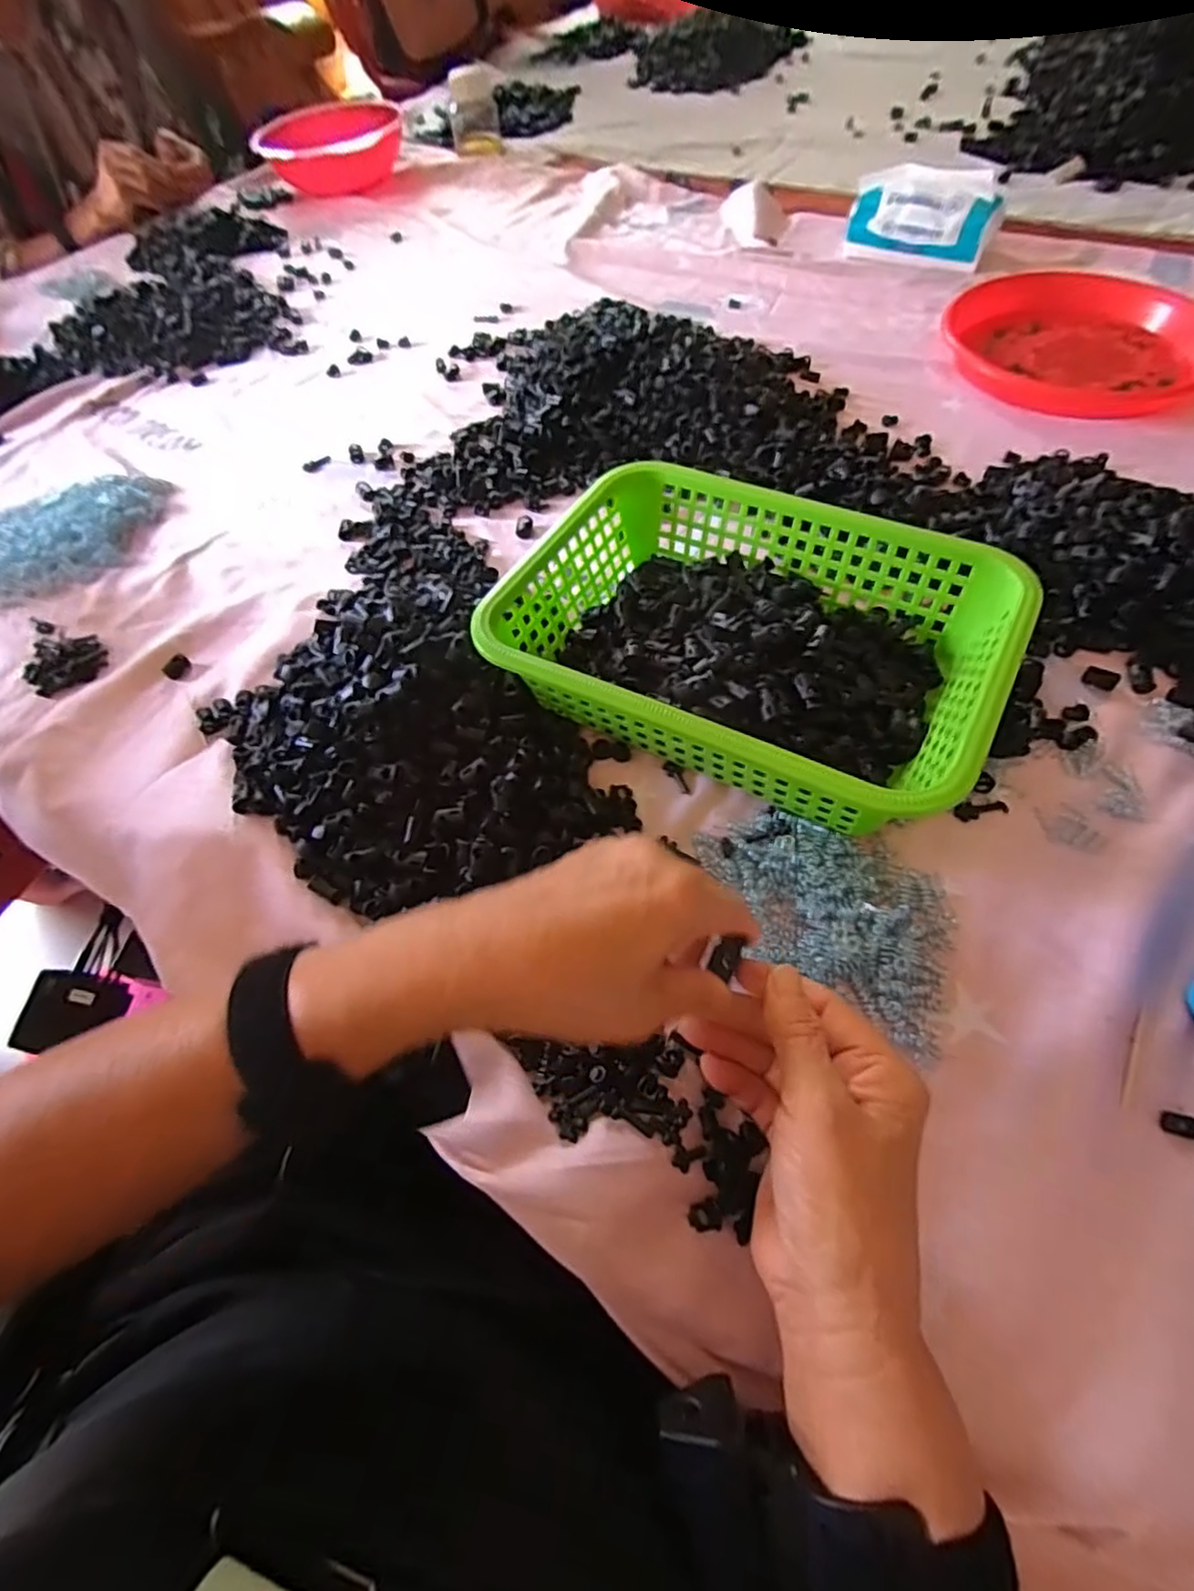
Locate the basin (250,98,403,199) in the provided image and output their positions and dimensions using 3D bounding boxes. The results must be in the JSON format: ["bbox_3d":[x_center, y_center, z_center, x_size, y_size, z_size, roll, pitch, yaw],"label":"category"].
[{"bbox_3d":[-0.428,-1.050,1.077,0.228,0.074,0.202,-11,59,-2],"label":"basin"}]

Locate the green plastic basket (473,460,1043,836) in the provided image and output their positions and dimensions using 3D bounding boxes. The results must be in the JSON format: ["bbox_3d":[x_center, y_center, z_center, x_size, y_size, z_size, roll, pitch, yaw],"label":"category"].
[{"bbox_3d":[0.098,-0.101,0.439,0.295,0.083,0.207,25,64,18],"label":"green plastic basket"}]

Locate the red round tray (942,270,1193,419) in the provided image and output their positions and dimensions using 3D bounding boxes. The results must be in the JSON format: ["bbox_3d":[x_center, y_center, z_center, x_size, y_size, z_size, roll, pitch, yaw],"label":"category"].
[{"bbox_3d":[0.476,-0.475,0.673,0.218,0.032,0.248,0,59,5],"label":"red round tray"}]

